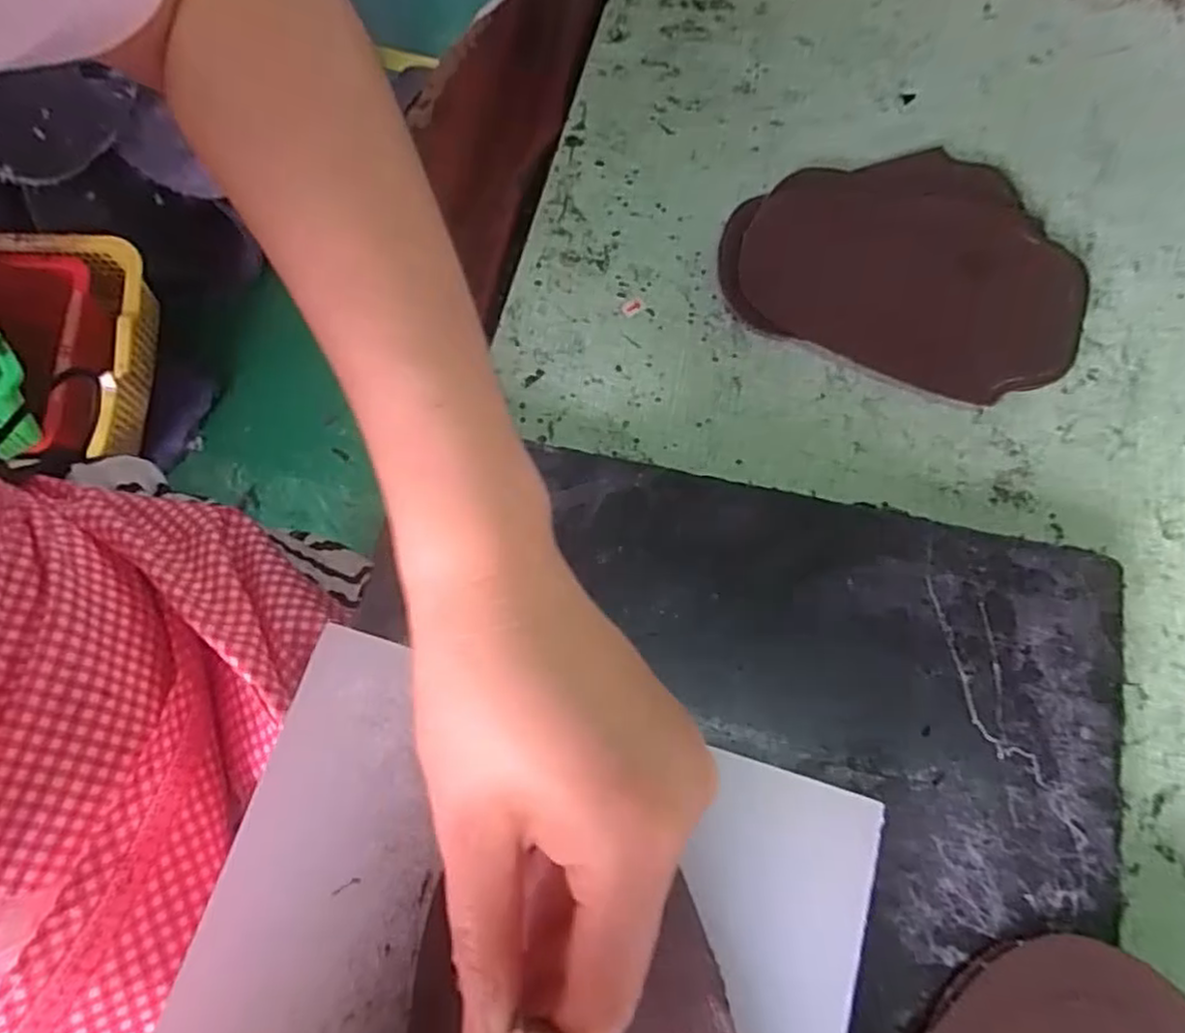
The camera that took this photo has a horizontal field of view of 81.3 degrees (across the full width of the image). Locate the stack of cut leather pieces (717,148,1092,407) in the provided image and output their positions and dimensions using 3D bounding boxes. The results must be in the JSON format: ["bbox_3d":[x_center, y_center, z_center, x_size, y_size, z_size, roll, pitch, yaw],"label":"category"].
[{"bbox_3d":[0.153,-0.129,0.338,0.162,0.022,0.124,22,73,7],"label":"stack of cut leather pieces"}]

